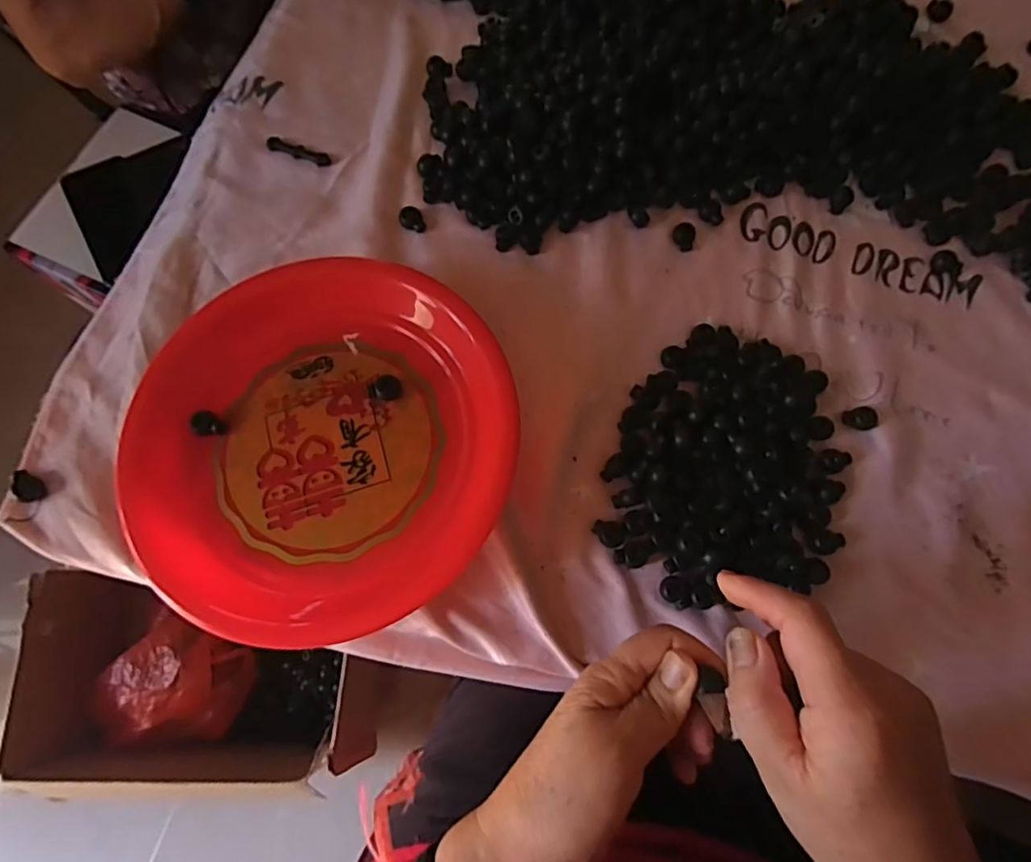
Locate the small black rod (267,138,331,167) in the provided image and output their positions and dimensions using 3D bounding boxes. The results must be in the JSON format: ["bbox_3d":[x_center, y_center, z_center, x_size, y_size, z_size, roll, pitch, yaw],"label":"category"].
[{"bbox_3d":[-0.184,-0.238,0.483,0.054,0.006,0.012,17,75,3],"label":"small black rod"}]

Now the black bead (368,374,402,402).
[{"bbox_3d":[-0.091,-0.030,0.399,0.022,0.013,0.016,-32,78,-10],"label":"black bead"}]

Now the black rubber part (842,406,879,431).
[{"bbox_3d":[0.261,-0.009,0.427,0.025,0.008,0.018,-14,76,-5],"label":"black rubber part"}]

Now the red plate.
[{"bbox_3d":[-0.139,0.003,0.392,0.267,0.046,0.250,0,75,-1],"label":"red plate"}]

